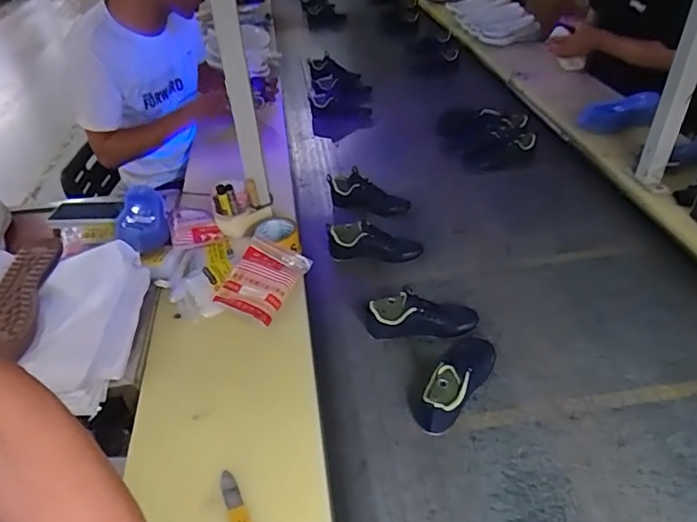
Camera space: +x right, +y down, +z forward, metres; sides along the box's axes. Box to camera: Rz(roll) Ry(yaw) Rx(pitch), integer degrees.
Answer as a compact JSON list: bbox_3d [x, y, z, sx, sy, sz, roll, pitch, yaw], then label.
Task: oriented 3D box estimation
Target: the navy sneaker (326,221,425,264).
[{"bbox_3d":[0.055,-0.037,1.089,0.197,0.071,0.064,-1,38,3],"label":"navy sneaker"}]

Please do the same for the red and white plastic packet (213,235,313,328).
[{"bbox_3d":[-0.157,0.027,0.941,0.115,0.036,0.162,13,40,16],"label":"red and white plastic packet"}]

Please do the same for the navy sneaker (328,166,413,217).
[{"bbox_3d":[0.039,-0.154,1.216,0.211,0.085,0.067,13,41,20],"label":"navy sneaker"}]

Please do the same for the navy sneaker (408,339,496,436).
[{"bbox_3d":[0.169,0.165,0.821,0.081,0.064,0.194,23,45,29],"label":"navy sneaker"}]

